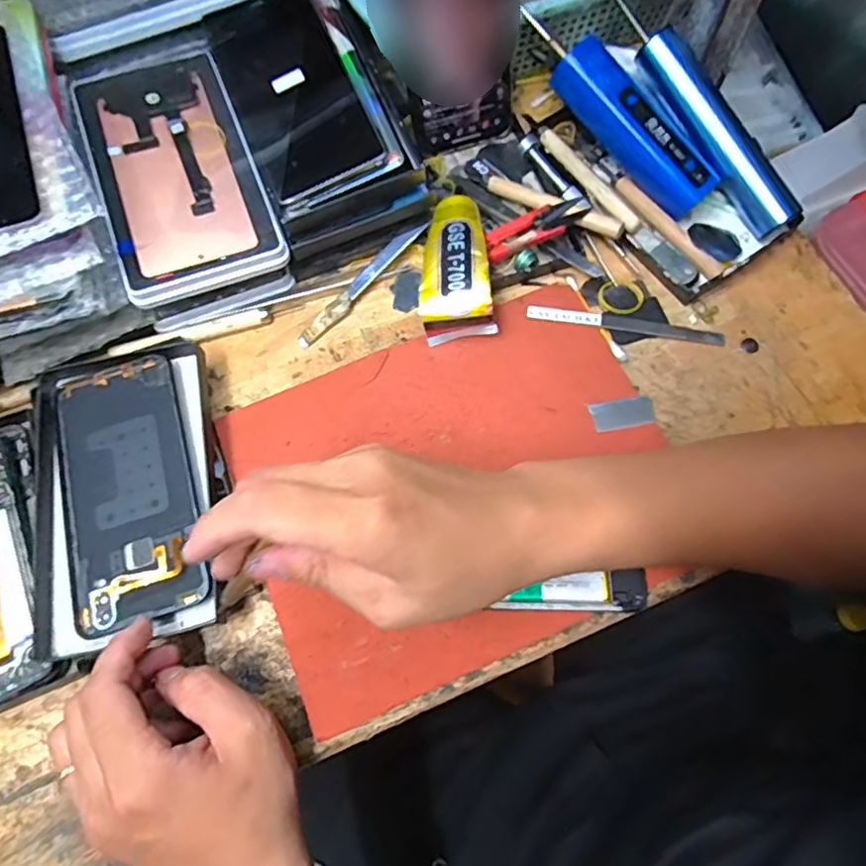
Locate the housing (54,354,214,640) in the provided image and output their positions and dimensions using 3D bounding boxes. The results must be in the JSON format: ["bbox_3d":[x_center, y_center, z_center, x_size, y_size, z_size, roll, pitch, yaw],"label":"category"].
[{"bbox_3d":[-0.178,0.030,0.352,0.075,0.009,0.156,-15,71,-5],"label":"housing"}]

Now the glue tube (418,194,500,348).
[{"bbox_3d":[0.013,-0.110,0.402,0.048,0.033,0.090,-9,70,-1],"label":"glue tube"}]

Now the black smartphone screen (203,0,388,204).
[{"bbox_3d":[-0.095,-0.230,0.399,0.076,0.011,0.161,-26,76,3],"label":"black smartphone screen"}]

